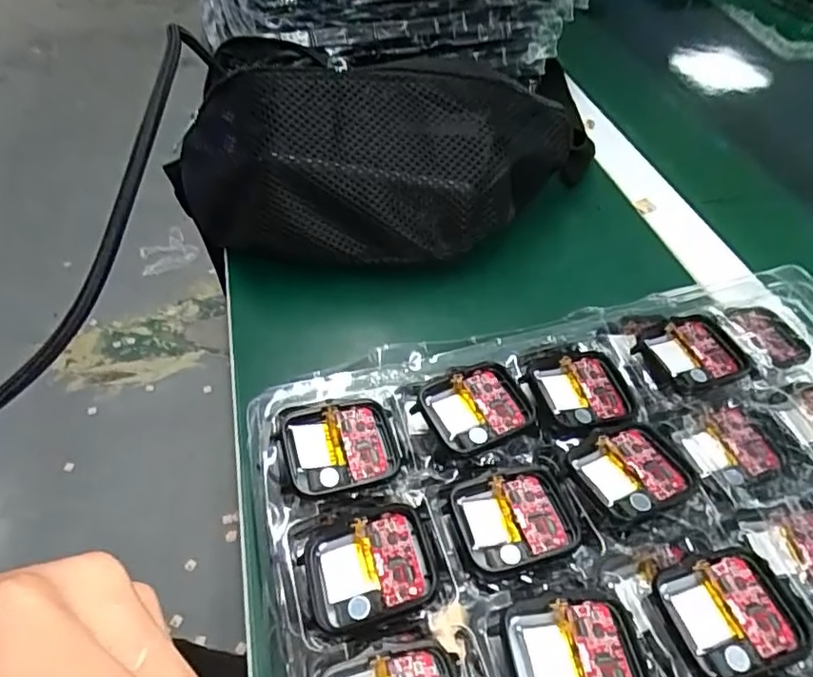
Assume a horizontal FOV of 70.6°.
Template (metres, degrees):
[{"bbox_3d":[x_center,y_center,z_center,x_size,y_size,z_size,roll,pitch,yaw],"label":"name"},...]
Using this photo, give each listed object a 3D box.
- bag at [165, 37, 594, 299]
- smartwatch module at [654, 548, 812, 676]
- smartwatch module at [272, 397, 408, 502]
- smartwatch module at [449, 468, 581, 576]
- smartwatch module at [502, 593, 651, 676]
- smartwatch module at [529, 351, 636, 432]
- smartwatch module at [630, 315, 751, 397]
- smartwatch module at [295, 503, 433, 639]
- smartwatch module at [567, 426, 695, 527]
[{"bbox_3d":[-0.004,-0.129,0.376,0.281,0.097,0.144,-13,51,-13],"label":"bag"},{"bbox_3d":[0.111,0.094,0.195,0.043,0.007,0.037,-10,51,-11],"label":"smartwatch module"},{"bbox_3d":[-0.025,0.041,0.226,0.046,0.009,0.038,-11,51,-12],"label":"smartwatch module"},{"bbox_3d":[0.041,0.068,0.216,0.044,0.006,0.036,-9,50,-11],"label":"smartwatch module"},{"bbox_3d":[0.054,0.102,0.180,0.042,0.008,0.037,-4,50,-6],"label":"smartwatch module"},{"bbox_3d":[0.079,0.024,0.254,0.047,0.008,0.040,-6,50,-8],"label":"smartwatch module"},{"bbox_3d":[0.133,0.009,0.267,0.047,0.010,0.036,-16,52,-16],"label":"smartwatch module"},{"bbox_3d":[-0.013,0.081,0.201,0.044,0.013,0.037,-9,50,-10],"label":"smartwatch module"},{"bbox_3d":[0.088,0.052,0.224,0.043,0.011,0.038,-14,51,-14],"label":"smartwatch module"}]

